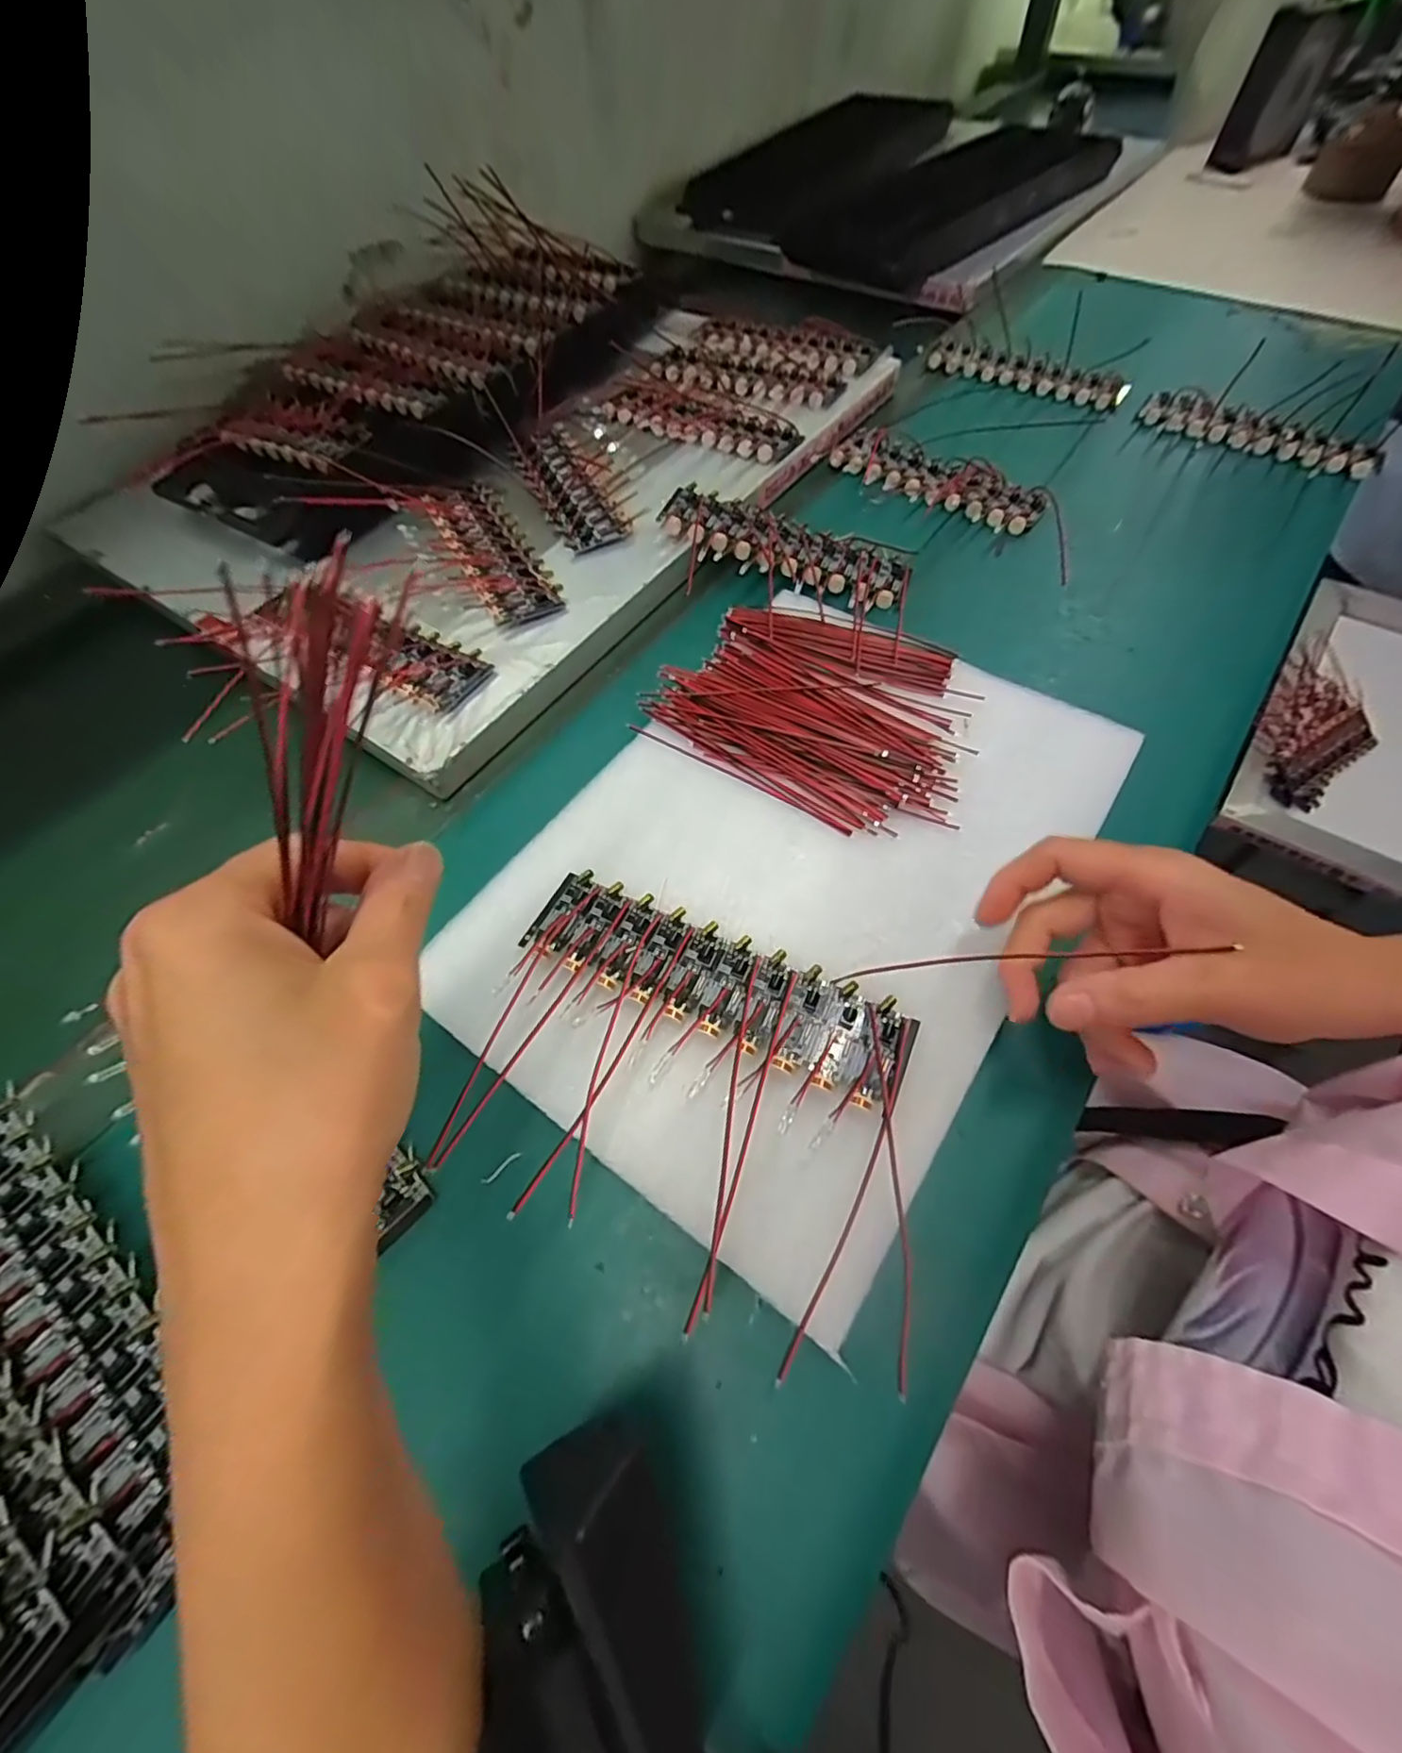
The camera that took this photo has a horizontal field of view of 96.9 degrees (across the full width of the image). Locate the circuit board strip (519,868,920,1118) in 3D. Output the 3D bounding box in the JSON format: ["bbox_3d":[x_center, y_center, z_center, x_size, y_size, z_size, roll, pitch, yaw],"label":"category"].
[{"bbox_3d":[0.005,0.042,0.258,0.161,0.014,0.044,22,64,16],"label":"circuit board strip"}]

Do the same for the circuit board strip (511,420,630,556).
[{"bbox_3d":[-0.096,-0.274,0.434,0.044,0.012,0.155,-21,61,-8],"label":"circuit board strip"}]

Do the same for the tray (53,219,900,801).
[{"bbox_3d":[-0.146,-0.333,0.467,0.409,0.050,0.524,30,66,19],"label":"tray"}]

